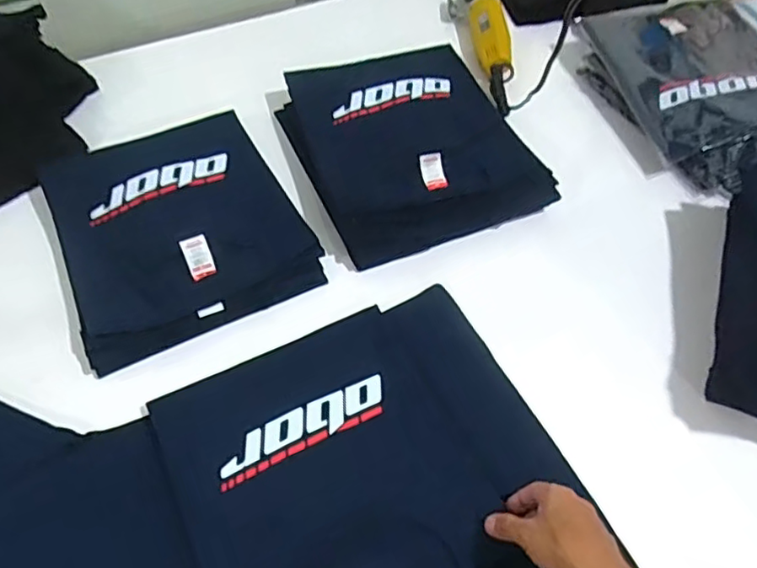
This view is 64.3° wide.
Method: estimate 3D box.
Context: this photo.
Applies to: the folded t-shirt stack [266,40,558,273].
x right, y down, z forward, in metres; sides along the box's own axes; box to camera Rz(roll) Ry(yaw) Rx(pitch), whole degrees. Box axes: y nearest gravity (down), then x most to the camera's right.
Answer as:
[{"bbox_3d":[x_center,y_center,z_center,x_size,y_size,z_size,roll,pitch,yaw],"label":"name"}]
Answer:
[{"bbox_3d":[0.043,-0.215,0.901,0.309,0.074,0.355,-19,58,-15],"label":"folded t-shirt stack"}]

